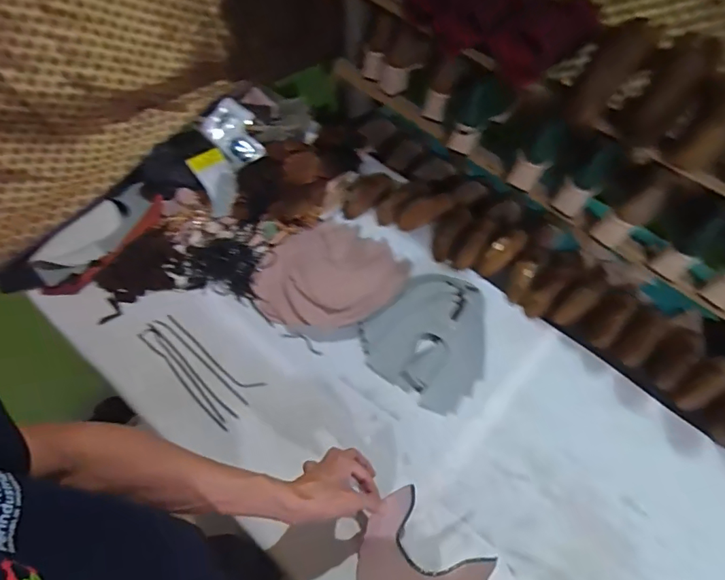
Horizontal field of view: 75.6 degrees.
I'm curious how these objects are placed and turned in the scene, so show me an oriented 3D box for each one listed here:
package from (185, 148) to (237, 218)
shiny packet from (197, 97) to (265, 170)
[{"bbox_3d":[-0.296,-0.217,0.938,0.075,0.021,0.146,-19,73,-12],"label":"package"},{"bbox_3d":[-0.267,-0.334,1.002,0.112,0.029,0.164,-34,77,-27],"label":"shiny packet"}]

